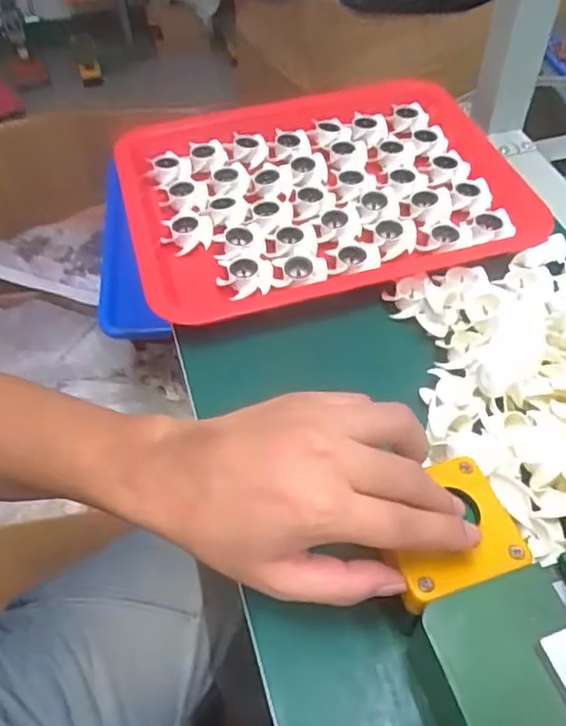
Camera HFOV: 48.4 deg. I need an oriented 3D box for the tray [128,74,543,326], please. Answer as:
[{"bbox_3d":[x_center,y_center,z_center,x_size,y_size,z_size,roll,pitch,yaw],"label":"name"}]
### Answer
[{"bbox_3d":[0.032,-0.156,0.561,0.336,0.032,0.271,-14,52,-9],"label":"tray"}]

